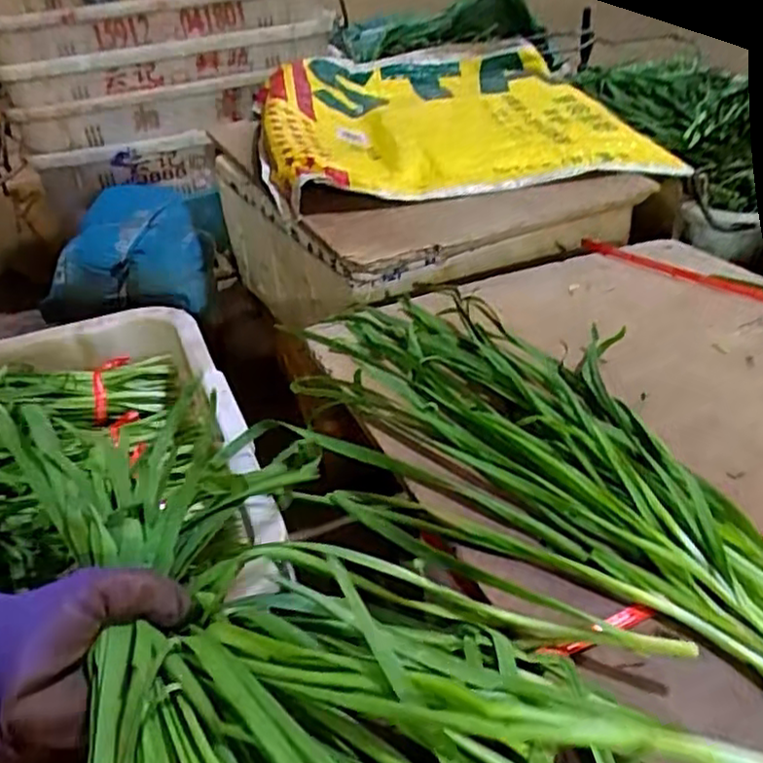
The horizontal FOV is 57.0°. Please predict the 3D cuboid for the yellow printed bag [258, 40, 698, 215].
[{"bbox_3d":[0.088,-0.474,1.231,0.600,0.069,0.723,-12,35,-11],"label":"yellow printed bag"}]

